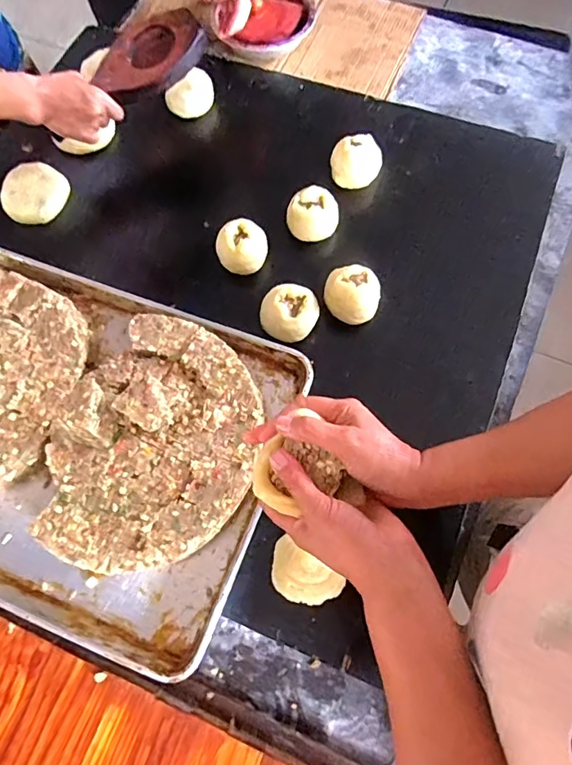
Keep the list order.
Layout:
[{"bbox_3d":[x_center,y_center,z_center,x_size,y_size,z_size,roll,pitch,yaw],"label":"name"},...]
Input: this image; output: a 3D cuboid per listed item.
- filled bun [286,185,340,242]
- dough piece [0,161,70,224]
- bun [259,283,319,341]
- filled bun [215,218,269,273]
[{"bbox_3d":[0.040,-0.246,0.727,0.077,0.070,0.068,0,70,2],"label":"filled bun"},{"bbox_3d":[-0.405,-0.302,0.770,0.095,0.026,0.102,-1,70,1],"label":"dough piece"},{"bbox_3d":[0.004,-0.094,0.660,0.077,0.048,0.071,-4,70,0],"label":"bun"},{"bbox_3d":[-0.063,-0.190,0.699,0.070,0.068,0.061,-4,70,0],"label":"filled bun"}]

